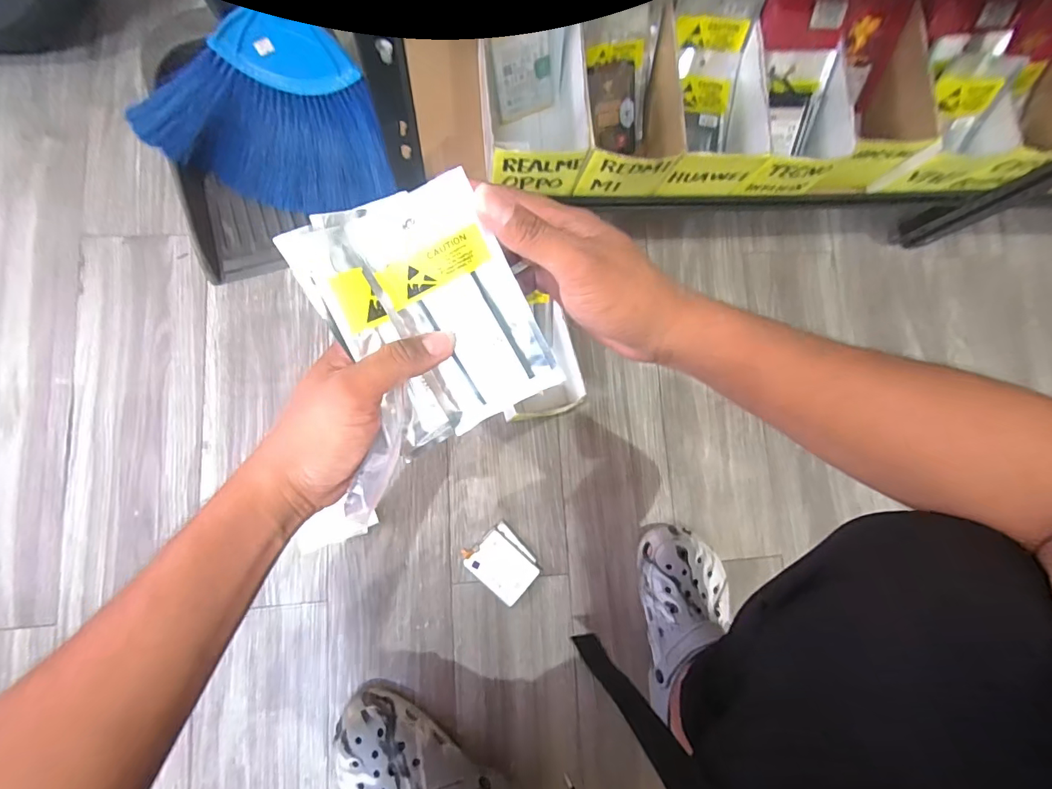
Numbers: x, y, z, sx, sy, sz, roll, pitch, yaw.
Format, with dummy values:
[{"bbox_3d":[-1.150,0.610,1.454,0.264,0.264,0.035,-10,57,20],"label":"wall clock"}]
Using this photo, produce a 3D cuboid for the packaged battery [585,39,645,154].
[{"bbox_3d":[0.095,-0.313,0.497,0.064,0.008,0.101,-19,128,-15],"label":"packaged battery"}]

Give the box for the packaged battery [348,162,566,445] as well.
[{"bbox_3d":[-0.037,-0.051,0.278,0.075,0.005,0.138,-27,114,-4],"label":"packaged battery"}]

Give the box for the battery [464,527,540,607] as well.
[{"bbox_3d":[-0.032,0.219,0.595,0.088,0.005,0.059,44,79,0],"label":"battery"}]

